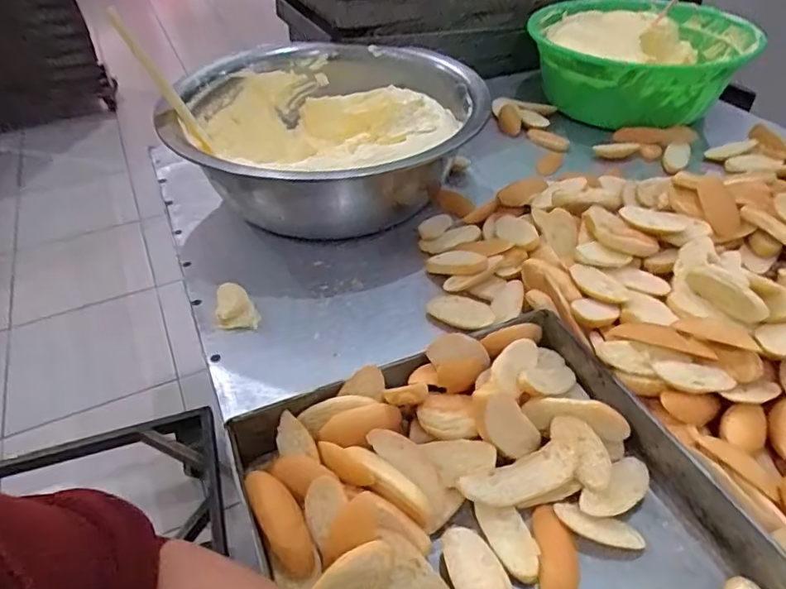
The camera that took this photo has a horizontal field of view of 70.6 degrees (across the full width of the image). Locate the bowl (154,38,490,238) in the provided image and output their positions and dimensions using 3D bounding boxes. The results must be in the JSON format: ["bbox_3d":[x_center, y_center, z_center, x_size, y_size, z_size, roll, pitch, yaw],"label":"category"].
[{"bbox_3d":[-0.099,-0.253,0.880,0.445,0.158,0.443,-1,42,1],"label":"bowl"}]

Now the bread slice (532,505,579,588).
[{"bbox_3d":[0.137,0.218,0.469,0.031,0.017,0.082,2,42,4],"label":"bread slice"}]

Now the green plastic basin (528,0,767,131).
[{"bbox_3d":[0.496,-0.466,1.121,0.395,0.139,0.395,-1,42,1],"label":"green plastic basin"}]

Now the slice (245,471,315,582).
[{"bbox_3d":[-0.093,0.190,0.465,0.033,0.022,0.094,-26,71,-24],"label":"slice"}]

